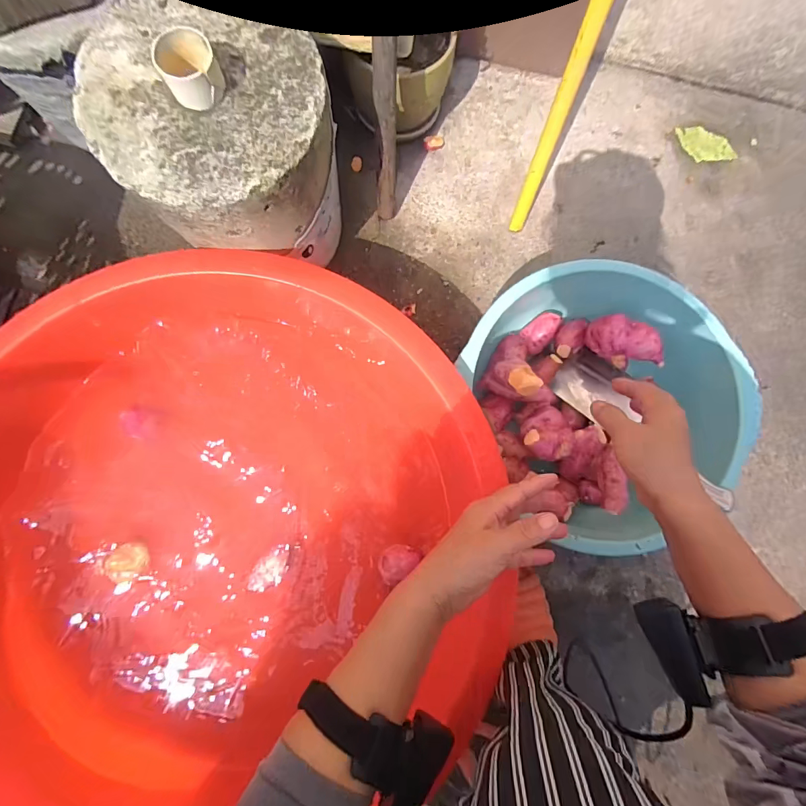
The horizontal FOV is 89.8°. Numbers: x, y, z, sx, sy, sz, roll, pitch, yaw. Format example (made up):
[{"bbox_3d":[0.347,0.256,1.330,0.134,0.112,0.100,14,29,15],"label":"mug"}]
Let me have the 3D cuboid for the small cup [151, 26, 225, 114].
[{"bbox_3d":[-0.189,-0.297,0.362,0.048,0.039,0.049,0,83,-2],"label":"small cup"}]

